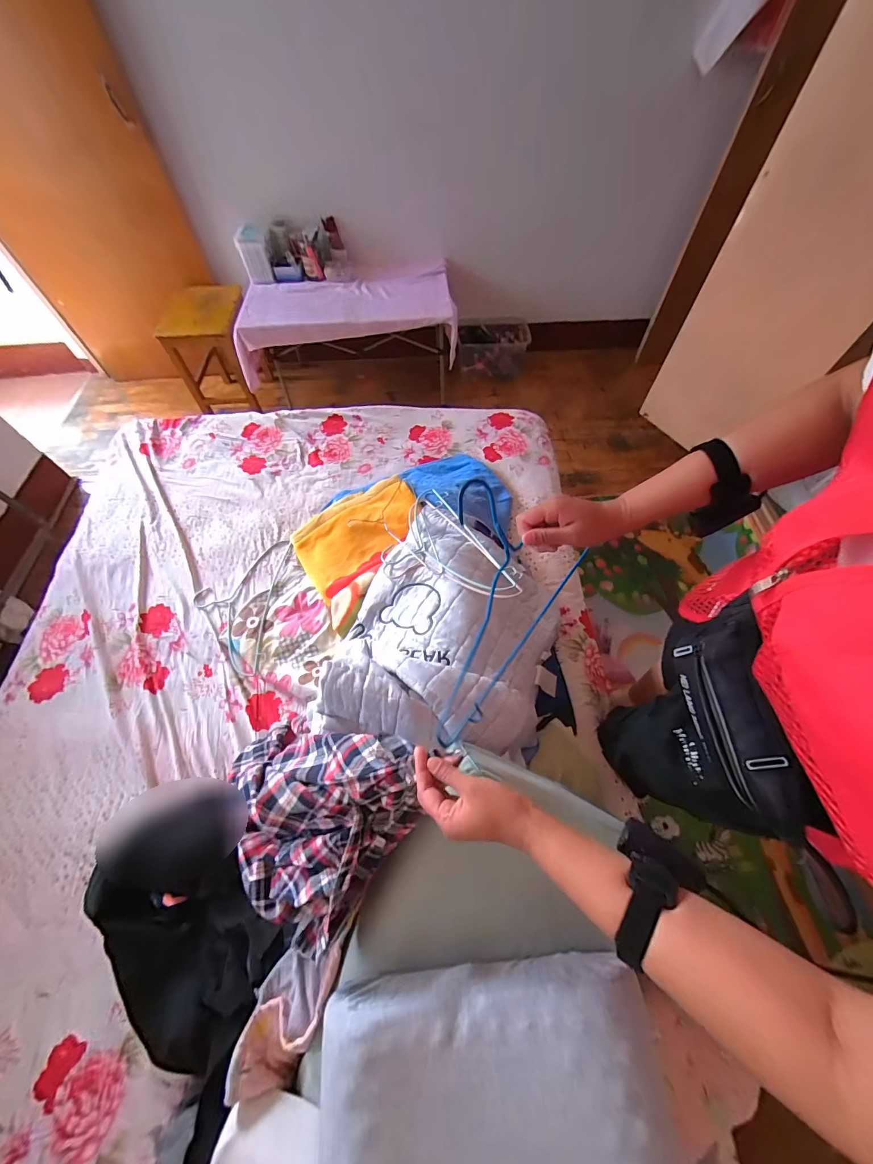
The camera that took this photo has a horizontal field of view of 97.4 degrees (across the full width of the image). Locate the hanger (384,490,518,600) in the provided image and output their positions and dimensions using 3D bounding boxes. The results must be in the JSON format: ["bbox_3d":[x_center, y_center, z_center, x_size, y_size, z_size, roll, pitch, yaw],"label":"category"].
[{"bbox_3d":[-0.007,-0.068,0.907,0.243,0.037,0.406,-24,52,-19],"label":"hanger"}]

